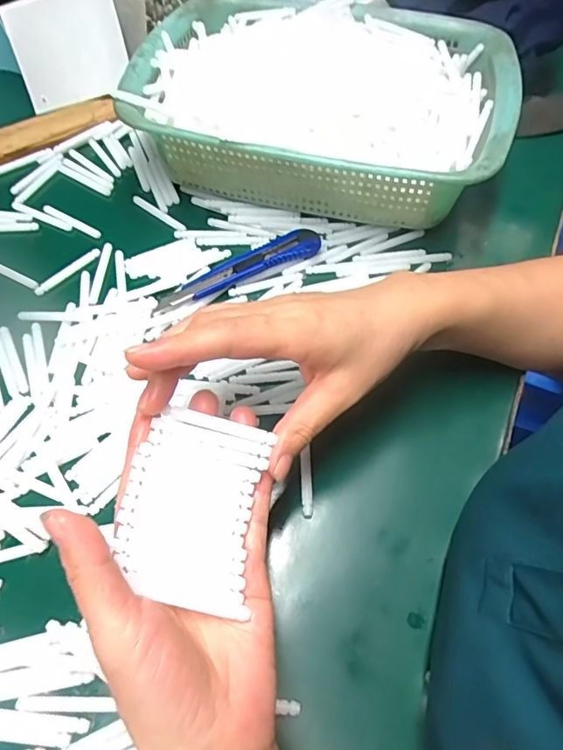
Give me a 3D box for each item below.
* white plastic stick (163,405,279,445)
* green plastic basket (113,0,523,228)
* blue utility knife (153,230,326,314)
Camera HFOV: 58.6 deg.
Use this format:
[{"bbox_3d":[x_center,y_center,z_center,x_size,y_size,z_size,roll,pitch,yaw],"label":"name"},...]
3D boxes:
[{"bbox_3d":[-0.030,0.024,0.244,0.052,0.004,0.006,18,59,-13],"label":"white plastic stick"},{"bbox_3d":[0.032,-0.226,0.432,0.293,0.087,0.216,15,60,6],"label":"green plastic basket"},{"bbox_3d":[-0.033,-0.082,0.386,0.136,0.014,0.025,-23,64,-15],"label":"blue utility knife"}]

